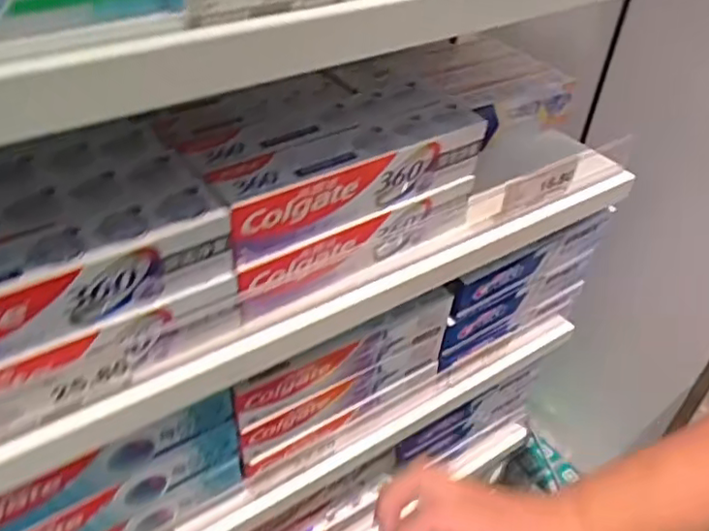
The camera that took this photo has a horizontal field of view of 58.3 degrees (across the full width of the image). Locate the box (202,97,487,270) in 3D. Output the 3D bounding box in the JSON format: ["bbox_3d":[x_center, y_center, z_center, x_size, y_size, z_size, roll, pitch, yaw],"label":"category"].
[{"bbox_3d":[0.000,-0.070,0.479,0.224,0.053,0.049,-24,49,-28],"label":"box"}]

